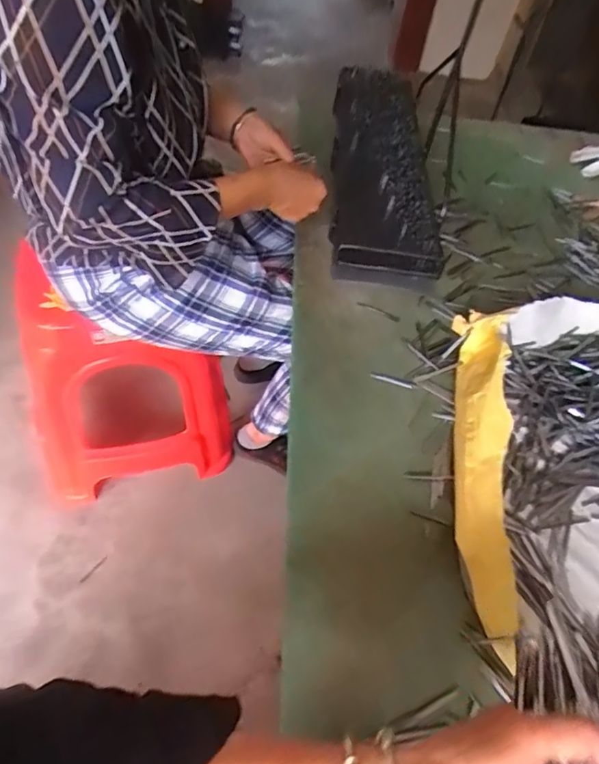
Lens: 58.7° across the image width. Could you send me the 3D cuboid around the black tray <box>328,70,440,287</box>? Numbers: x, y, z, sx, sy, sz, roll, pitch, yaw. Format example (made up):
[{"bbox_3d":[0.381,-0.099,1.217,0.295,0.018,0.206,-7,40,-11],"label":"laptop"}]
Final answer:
[{"bbox_3d":[0.117,-0.344,0.838,0.145,0.083,0.429,-1,63,-5],"label":"black tray"}]

